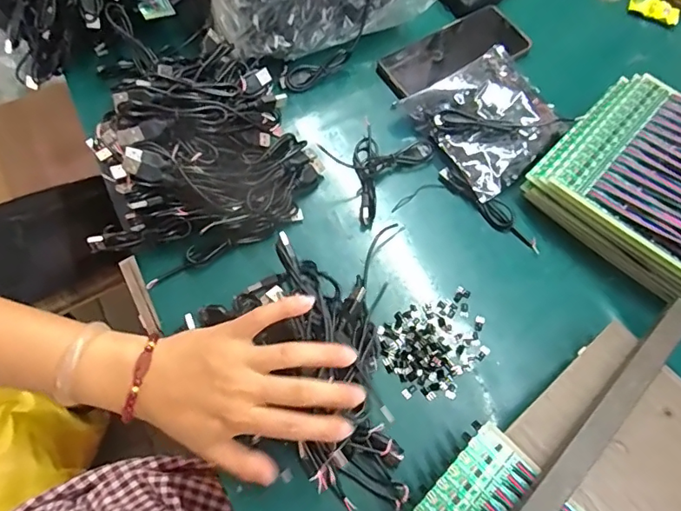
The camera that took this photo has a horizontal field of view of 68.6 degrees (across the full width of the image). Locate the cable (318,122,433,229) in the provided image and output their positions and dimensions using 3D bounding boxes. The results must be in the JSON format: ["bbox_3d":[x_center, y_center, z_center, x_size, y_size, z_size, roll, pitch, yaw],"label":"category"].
[{"bbox_3d":[0.025,-0.093,0.491,0.090,0.012,0.110,36,72,14],"label":"cable"}]

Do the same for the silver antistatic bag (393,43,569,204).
[{"bbox_3d":[0.152,-0.139,0.500,0.131,0.030,0.129,-35,72,-13],"label":"silver antistatic bag"}]

